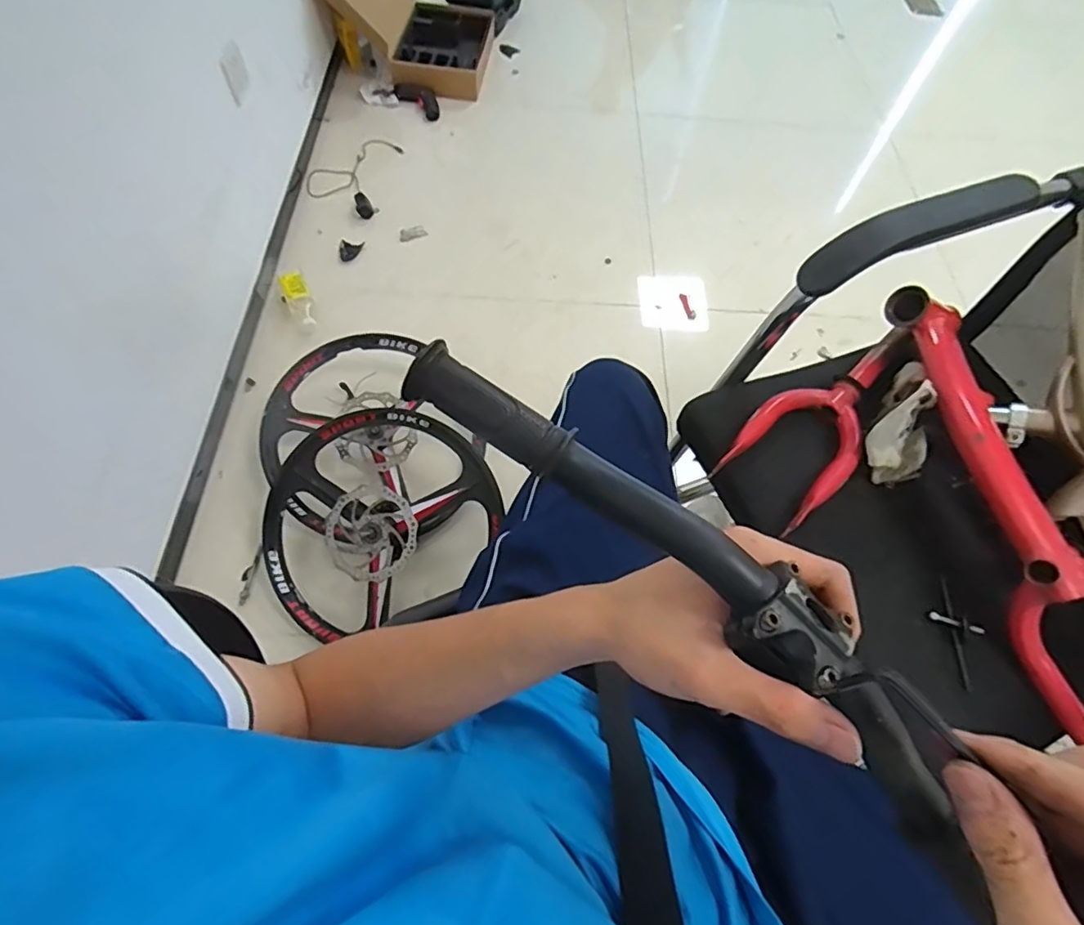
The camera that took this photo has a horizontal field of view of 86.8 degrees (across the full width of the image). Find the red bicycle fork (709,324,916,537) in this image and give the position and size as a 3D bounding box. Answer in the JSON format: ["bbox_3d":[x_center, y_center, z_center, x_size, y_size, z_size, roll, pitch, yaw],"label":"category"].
[{"bbox_3d":[0.346,-0.055,0.690,0.340,0.053,0.118,-38,71,-22],"label":"red bicycle fork"}]

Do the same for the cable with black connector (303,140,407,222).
[{"bbox_3d":[-0.484,-0.787,1.545,0.224,0.032,0.291,20,65,8],"label":"cable with black connector"}]

